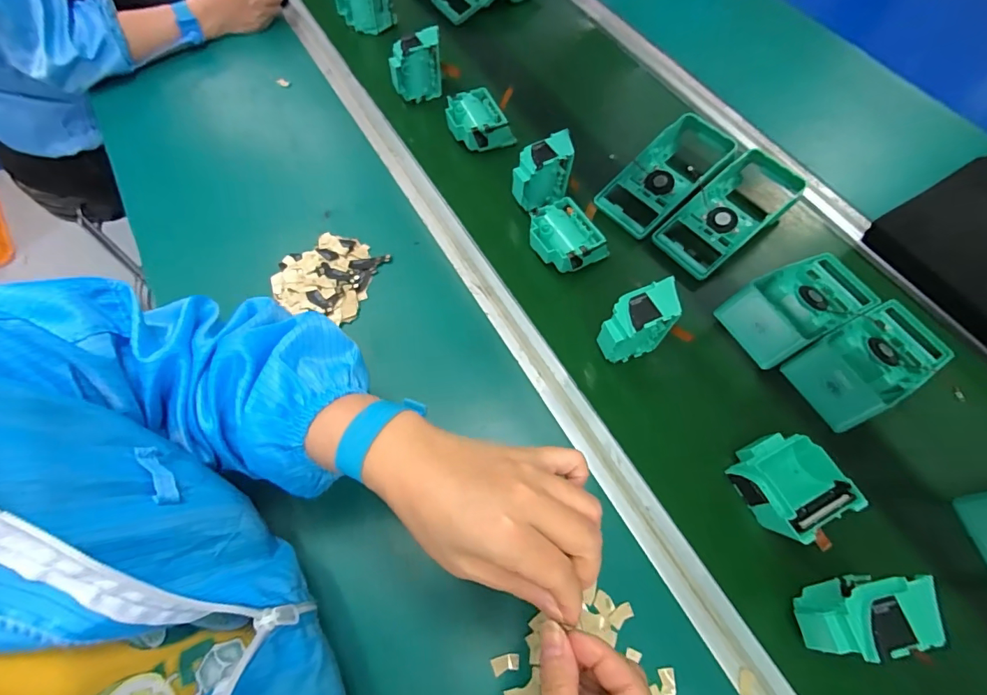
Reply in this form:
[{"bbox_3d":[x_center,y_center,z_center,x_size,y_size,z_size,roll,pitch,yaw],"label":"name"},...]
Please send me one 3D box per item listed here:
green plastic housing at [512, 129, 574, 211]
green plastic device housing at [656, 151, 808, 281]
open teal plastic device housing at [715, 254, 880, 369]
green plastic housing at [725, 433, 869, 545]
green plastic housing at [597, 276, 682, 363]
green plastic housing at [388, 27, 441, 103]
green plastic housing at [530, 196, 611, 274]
[{"bbox_3d":[0.057,-0.202,0.536,0.077,0.072,0.036,-27,65,-12],"label":"green plastic housing"},{"bbox_3d":[0.281,-0.161,0.539,0.182,0.043,0.084,-38,67,-16],"label":"green plastic device housing"},{"bbox_3d":[0.332,-0.053,0.480,0.186,0.045,0.082,-27,65,-11],"label":"open teal plastic device housing"},{"bbox_3d":[0.259,0.122,0.406,0.074,0.050,0.080,-23,64,-10],"label":"green plastic housing"},{"bbox_3d":[0.139,-0.020,0.450,0.080,0.080,0.043,-22,64,-9],"label":"green plastic housing"},{"bbox_3d":[-0.104,-0.384,0.626,0.073,0.079,0.045,-13,63,-5],"label":"green plastic housing"},{"bbox_3d":[0.080,-0.119,0.521,0.071,0.049,0.081,-38,67,-16],"label":"green plastic housing"}]

